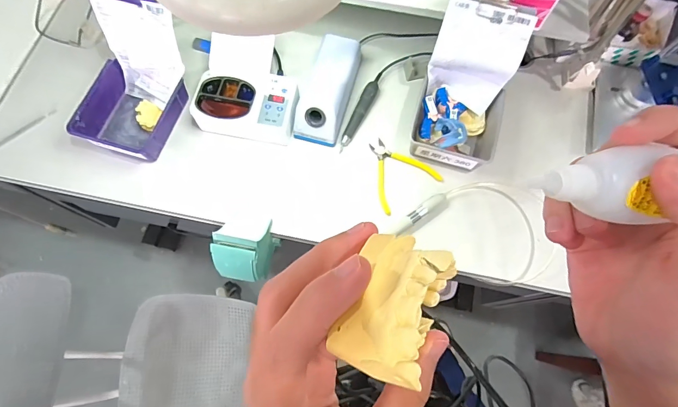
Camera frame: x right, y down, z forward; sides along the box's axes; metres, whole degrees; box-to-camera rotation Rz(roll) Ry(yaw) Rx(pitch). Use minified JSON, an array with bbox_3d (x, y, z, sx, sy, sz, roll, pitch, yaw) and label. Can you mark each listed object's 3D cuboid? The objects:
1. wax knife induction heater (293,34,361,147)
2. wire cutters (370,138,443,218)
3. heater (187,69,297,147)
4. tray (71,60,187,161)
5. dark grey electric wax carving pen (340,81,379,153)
[{"bbox_3d":[-0.022,-0.227,0.726,0.092,0.082,0.217,14,71,4],"label":"wax knife induction heater"},{"bbox_3d":[0.108,-0.065,0.710,0.132,0.012,0.134,-33,74,-12],"label":"wire cutters"},{"bbox_3d":[-0.181,-0.188,0.717,0.202,0.069,0.134,6,70,1],"label":"heater"},{"bbox_3d":[-0.398,-0.176,0.706,0.156,0.063,0.162,15,71,4],"label":"tray"},{"bbox_3d":[0.041,-0.181,0.737,0.027,0.029,0.169,22,71,7],"label":"dark grey electric wax carving pen"}]

